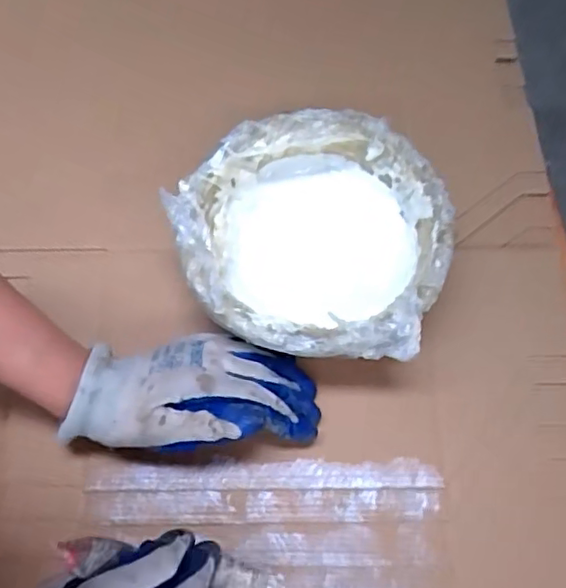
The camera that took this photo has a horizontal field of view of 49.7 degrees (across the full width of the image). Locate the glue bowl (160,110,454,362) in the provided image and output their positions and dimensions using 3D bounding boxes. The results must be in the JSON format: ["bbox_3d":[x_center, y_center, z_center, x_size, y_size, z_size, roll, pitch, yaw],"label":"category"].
[{"bbox_3d":[0.021,-0.037,0.461,0.189,0.072,0.187,0,69,-1],"label":"glue bowl"}]

